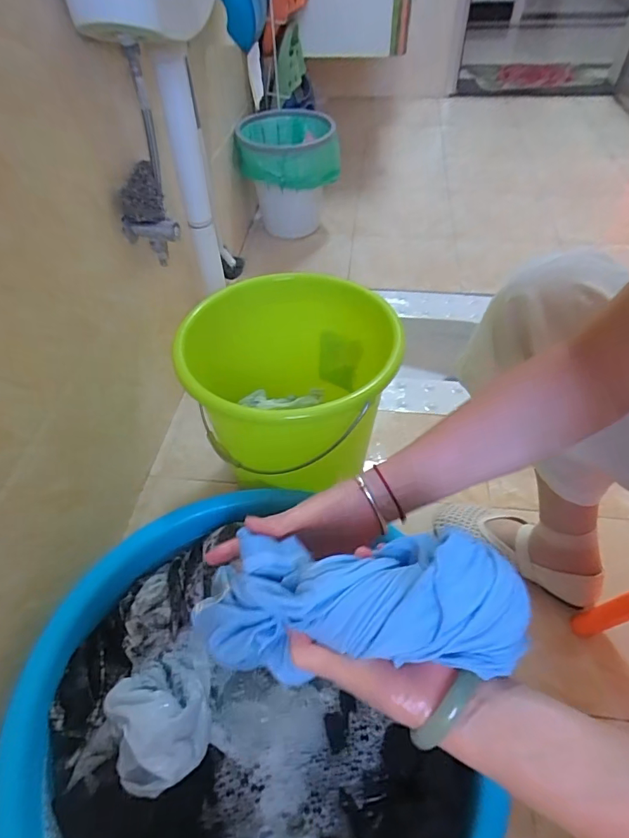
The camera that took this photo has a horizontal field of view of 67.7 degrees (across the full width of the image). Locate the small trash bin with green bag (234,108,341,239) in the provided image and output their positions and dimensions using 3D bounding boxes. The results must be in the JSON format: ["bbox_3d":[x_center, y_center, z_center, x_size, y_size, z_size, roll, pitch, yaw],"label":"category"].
[{"bbox_3d":[-0.067,-0.697,1.339,0.262,0.270,0.334,-6,48,-2],"label":"small trash bin with green bag"}]

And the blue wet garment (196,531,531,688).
[{"bbox_3d":[0.020,0.125,0.326,0.226,0.060,0.082,-12,44,23],"label":"blue wet garment"}]

